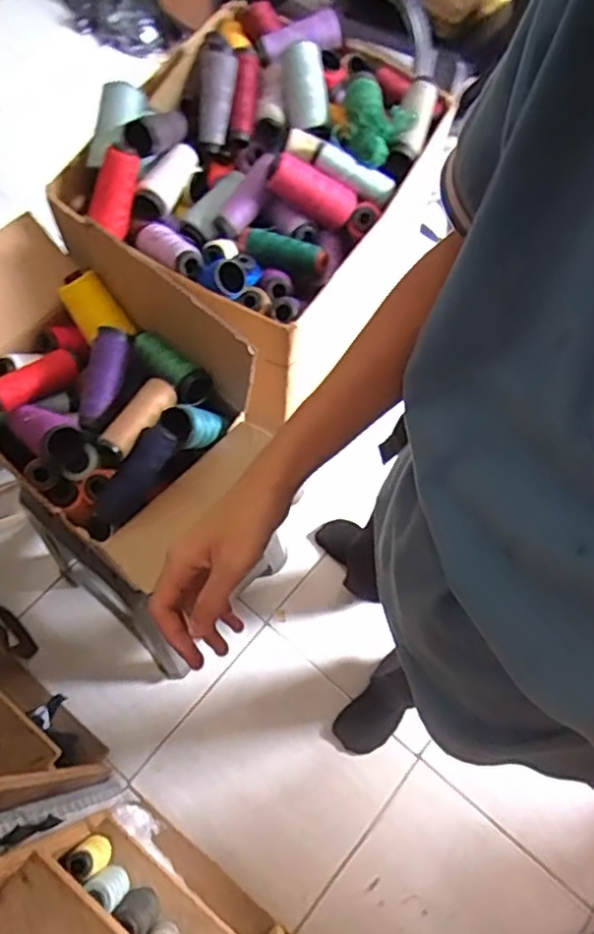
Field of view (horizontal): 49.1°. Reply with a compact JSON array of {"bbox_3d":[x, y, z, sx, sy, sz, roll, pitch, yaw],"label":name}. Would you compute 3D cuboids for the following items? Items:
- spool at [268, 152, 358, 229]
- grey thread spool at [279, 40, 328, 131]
[{"bbox_3d":[0.018,-0.348,0.820,0.110,0.039,0.042,25,65,-20],"label":"spool"},{"bbox_3d":[0.009,-0.498,0.869,0.058,0.056,0.122,-3,81,-4],"label":"grey thread spool"}]

